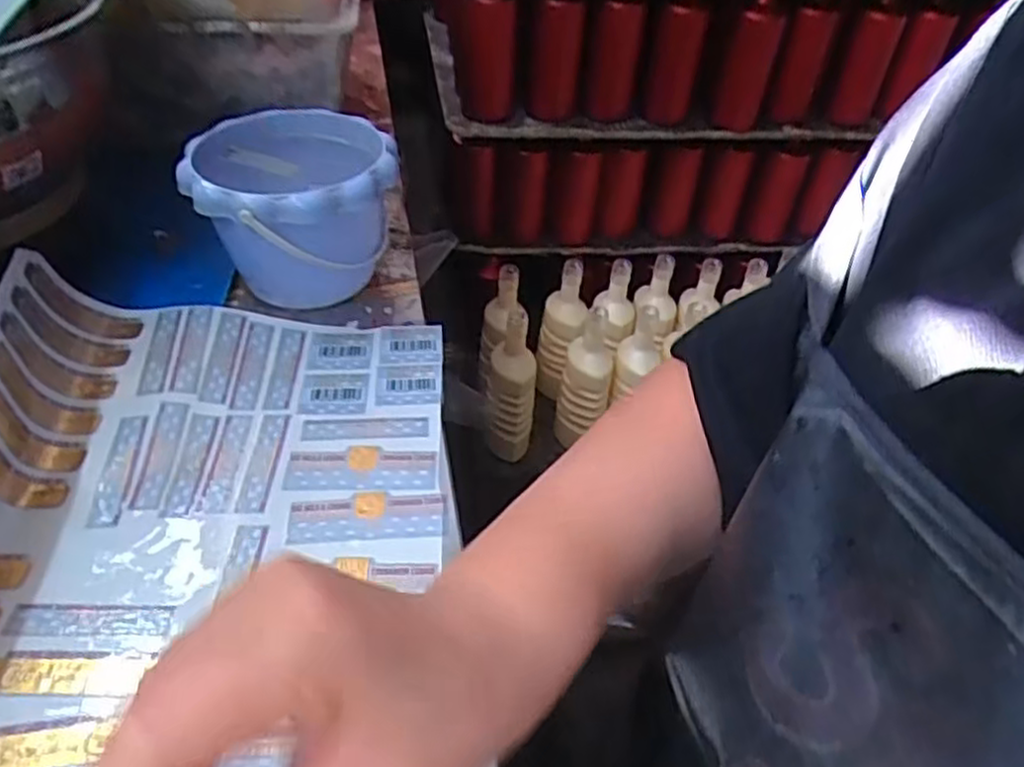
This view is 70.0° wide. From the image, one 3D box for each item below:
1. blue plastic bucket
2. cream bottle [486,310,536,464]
[{"bbox_3d":[-0.167,-0.132,0.581,0.147,0.113,0.158,-2,43,-6],"label":"blue plastic bucket"},{"bbox_3d":[0.000,0.010,1.204,0.075,0.264,0.066,4,41,-2],"label":"cream bottle"}]

